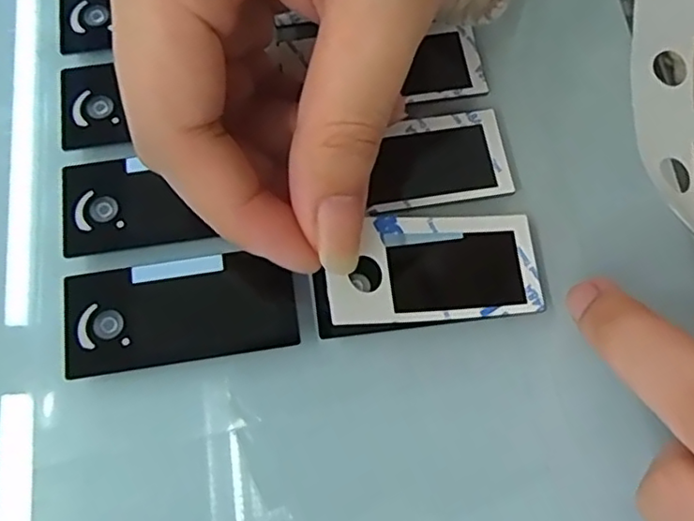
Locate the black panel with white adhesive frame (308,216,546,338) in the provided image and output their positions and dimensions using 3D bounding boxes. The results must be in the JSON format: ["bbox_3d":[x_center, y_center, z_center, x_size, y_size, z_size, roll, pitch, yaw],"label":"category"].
[{"bbox_3d":[0.021,0.002,0.157,0.062,0.005,0.029,-5,76,-22],"label":"black panel with white adhesive frame"}]

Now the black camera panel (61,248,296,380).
[{"bbox_3d":[-0.044,0.013,0.162,0.059,0.004,0.027,-8,71,-3],"label":"black camera panel"}]

